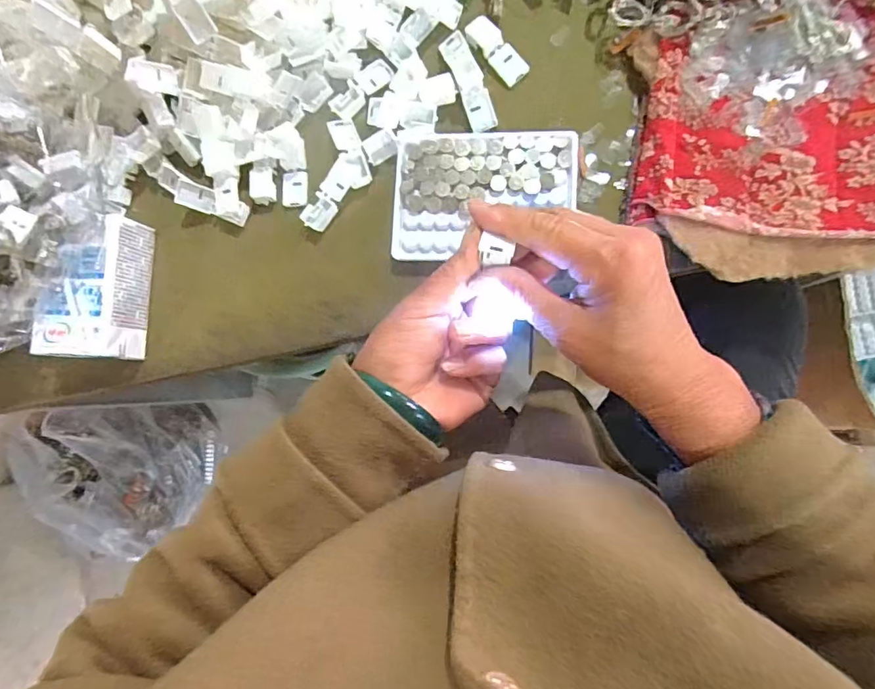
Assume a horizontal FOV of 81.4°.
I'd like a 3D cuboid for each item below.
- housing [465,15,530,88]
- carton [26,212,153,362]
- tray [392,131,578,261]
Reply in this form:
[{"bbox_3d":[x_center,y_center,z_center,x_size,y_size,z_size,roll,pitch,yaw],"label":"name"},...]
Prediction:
[{"bbox_3d":[0.044,-0.219,0.380,0.022,0.010,0.055,-41,81,4],"label":"housing"},{"bbox_3d":[-0.264,-0.043,0.394,0.058,0.052,0.106,5,87,9],"label":"carton"},{"bbox_3d":[0.033,-0.109,0.365,0.128,0.008,0.094,2,87,9],"label":"tray"}]

